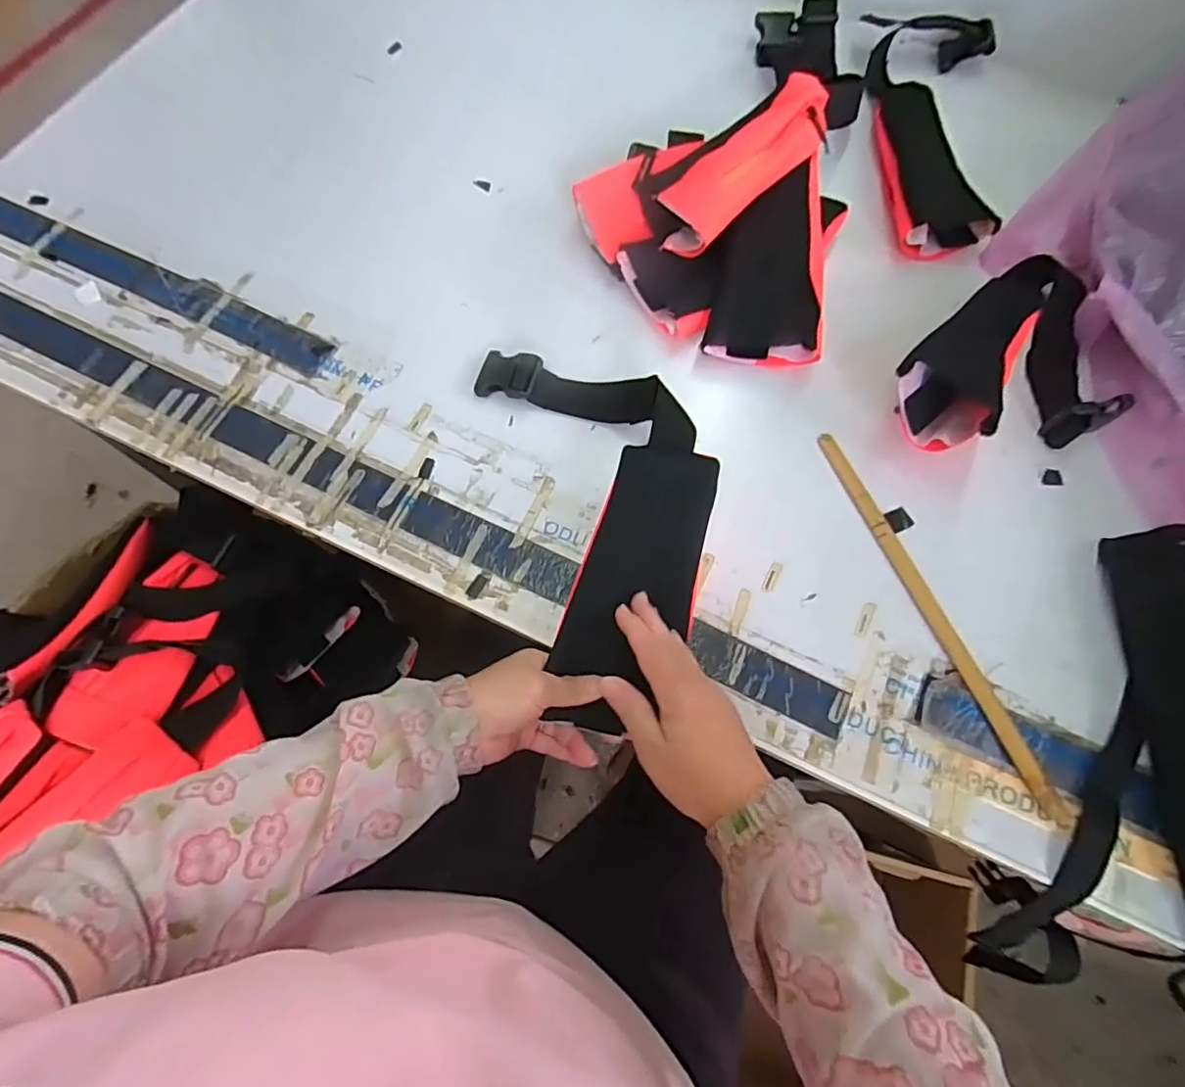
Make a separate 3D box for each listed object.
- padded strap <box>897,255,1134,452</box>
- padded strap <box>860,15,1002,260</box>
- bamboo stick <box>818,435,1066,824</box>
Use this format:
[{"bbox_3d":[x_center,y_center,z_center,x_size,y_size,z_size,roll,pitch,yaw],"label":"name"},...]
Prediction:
[{"bbox_3d":[0.390,-0.155,0.538,0.255,0.076,0.157,-40,76,-13],"label":"padded strap"},{"bbox_3d":[0.385,-0.465,0.671,0.143,0.041,0.345,5,71,1],"label":"padded strap"},{"bbox_3d":[0.278,0.052,0.495,0.014,0.008,0.343,-21,72,-7],"label":"bamboo stick"}]

